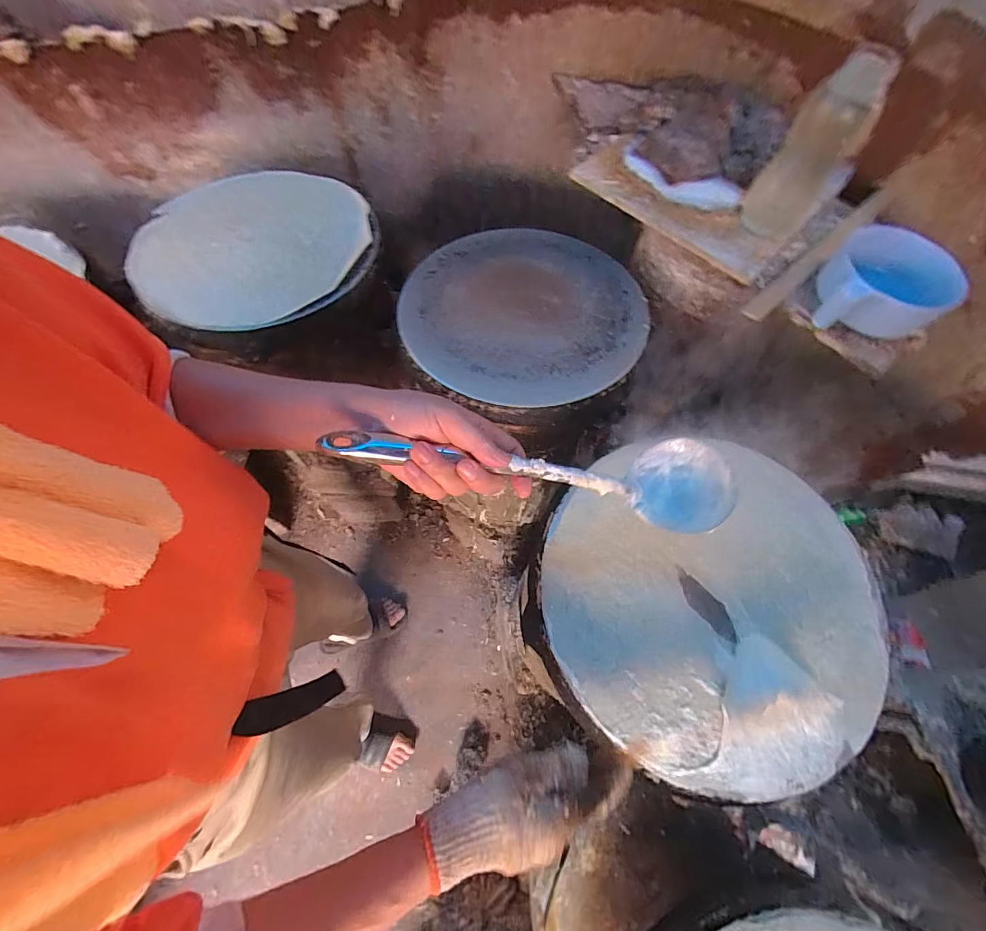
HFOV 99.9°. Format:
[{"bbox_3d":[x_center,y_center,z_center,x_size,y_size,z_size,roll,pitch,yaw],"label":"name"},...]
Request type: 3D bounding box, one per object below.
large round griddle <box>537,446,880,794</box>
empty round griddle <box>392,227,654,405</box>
[{"bbox_3d":[0.236,0.146,0.450,0.353,0.035,0.337,1,64,-2],"label":"large round griddle"},{"bbox_3d":[0.045,-0.240,0.634,0.358,0.027,0.353,1,64,-2],"label":"empty round griddle"}]

